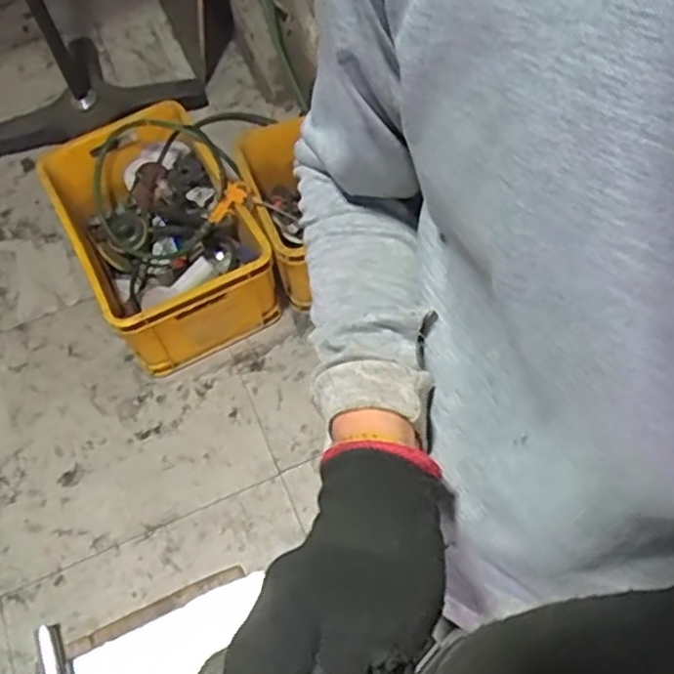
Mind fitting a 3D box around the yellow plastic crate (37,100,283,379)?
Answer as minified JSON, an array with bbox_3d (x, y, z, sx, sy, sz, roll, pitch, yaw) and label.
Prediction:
[{"bbox_3d":[-0.394,-0.221,1.588,0.352,0.277,0.514,-28,64,-11],"label":"yellow plastic crate"}]

